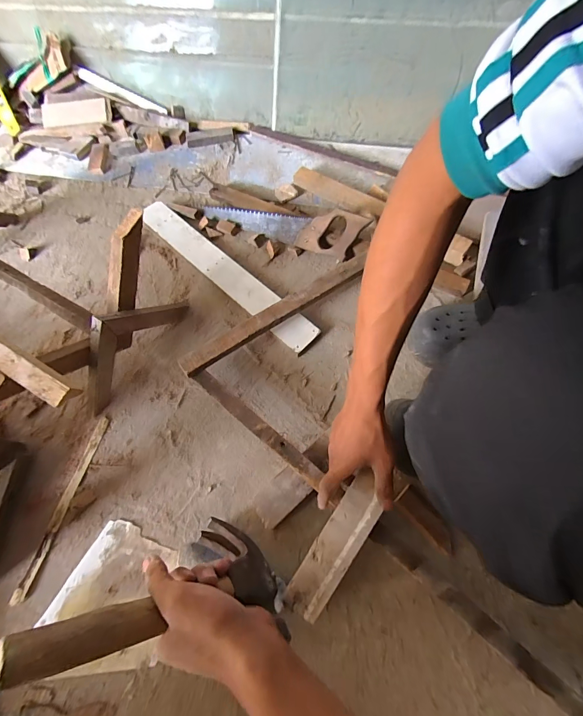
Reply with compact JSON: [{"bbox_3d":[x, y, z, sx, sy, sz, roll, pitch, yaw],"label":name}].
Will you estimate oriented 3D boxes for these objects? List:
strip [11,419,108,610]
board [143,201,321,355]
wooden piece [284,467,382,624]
[{"bbox_3d":[-0.362,0.229,0.536,0.020,0.006,0.275,12,68,7],"label":"strip"},{"bbox_3d":[-0.142,-0.183,0.697,0.488,0.027,0.064,41,74,18],"label":"board"},{"bbox_3d":[0.060,0.248,0.441,0.052,0.020,0.202,31,87,14],"label":"wooden piece"}]

